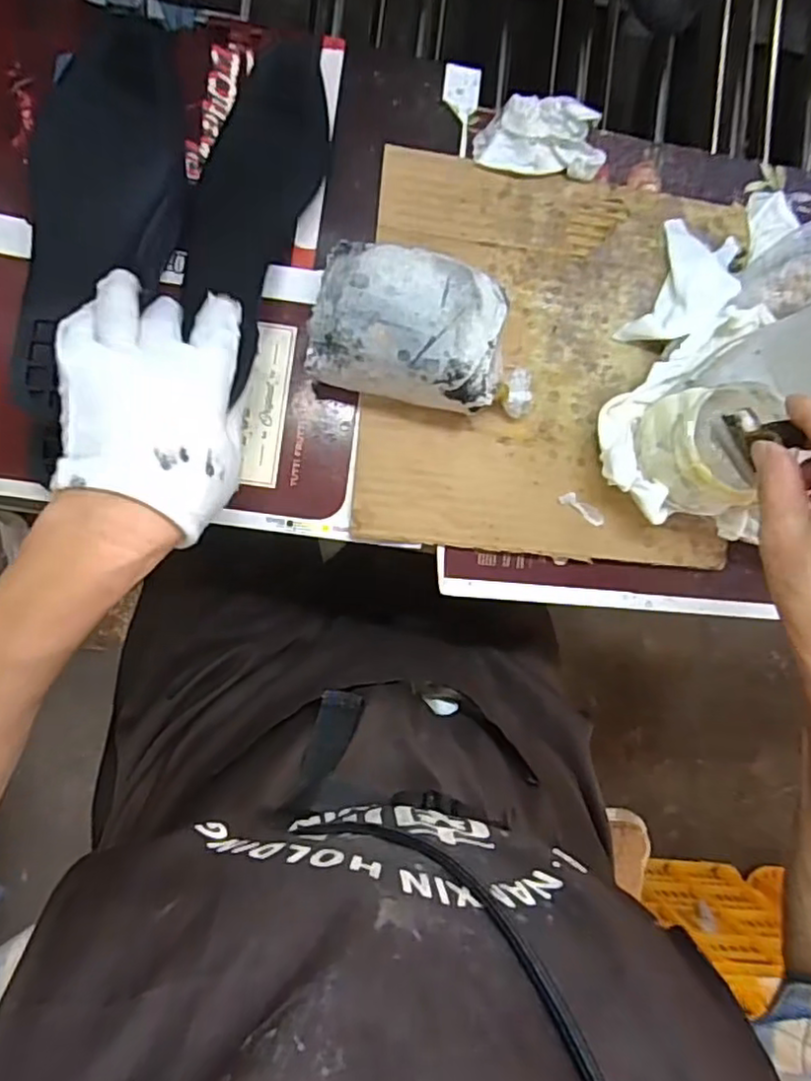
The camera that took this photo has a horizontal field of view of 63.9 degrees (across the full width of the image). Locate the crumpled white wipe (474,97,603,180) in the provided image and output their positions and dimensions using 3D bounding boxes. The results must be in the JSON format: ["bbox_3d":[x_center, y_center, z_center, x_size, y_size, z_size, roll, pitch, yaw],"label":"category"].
[{"bbox_3d":[0.089,-0.264,0.422,0.081,0.023,0.045,5,88,-8],"label":"crumpled white wipe"}]

